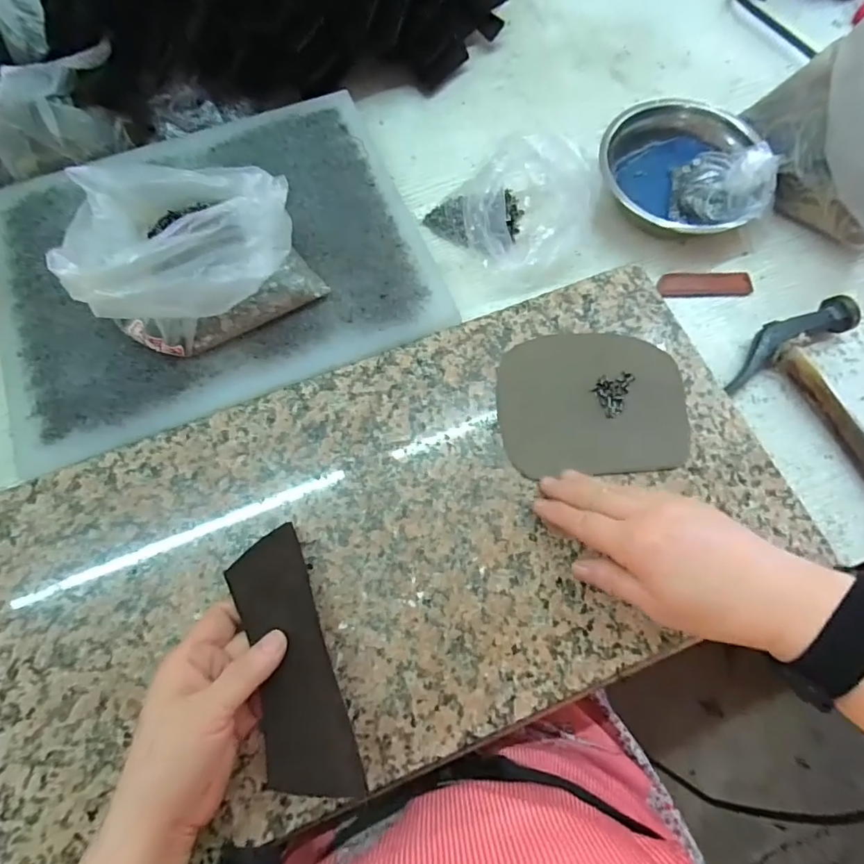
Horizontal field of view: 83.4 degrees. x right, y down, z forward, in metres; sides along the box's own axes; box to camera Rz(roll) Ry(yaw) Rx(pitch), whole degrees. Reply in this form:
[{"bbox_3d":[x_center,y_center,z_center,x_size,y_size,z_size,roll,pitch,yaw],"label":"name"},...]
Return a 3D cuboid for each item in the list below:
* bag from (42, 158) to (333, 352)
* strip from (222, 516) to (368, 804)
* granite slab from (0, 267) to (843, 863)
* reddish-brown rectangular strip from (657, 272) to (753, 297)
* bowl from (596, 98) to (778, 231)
[{"bbox_3d":[-0.185,-0.140,0.372,0.155,0.113,0.146,-40,76,-13],"label":"bag"},{"bbox_3d":[-0.091,0.144,0.309,0.051,0.011,0.162,-21,66,-6],"label":"strip"},{"bbox_3d":[-0.022,0.077,0.365,0.583,0.031,0.290,-21,77,-6],"label":"granite slab"},{"bbox_3d":[0.263,-0.143,0.468,0.091,0.005,0.024,-2,71,-2],"label":"reddish-brown rectangular strip"},{"bbox_3d":[0.245,-0.261,0.476,0.159,0.057,0.126,18,72,6],"label":"bowl"}]

